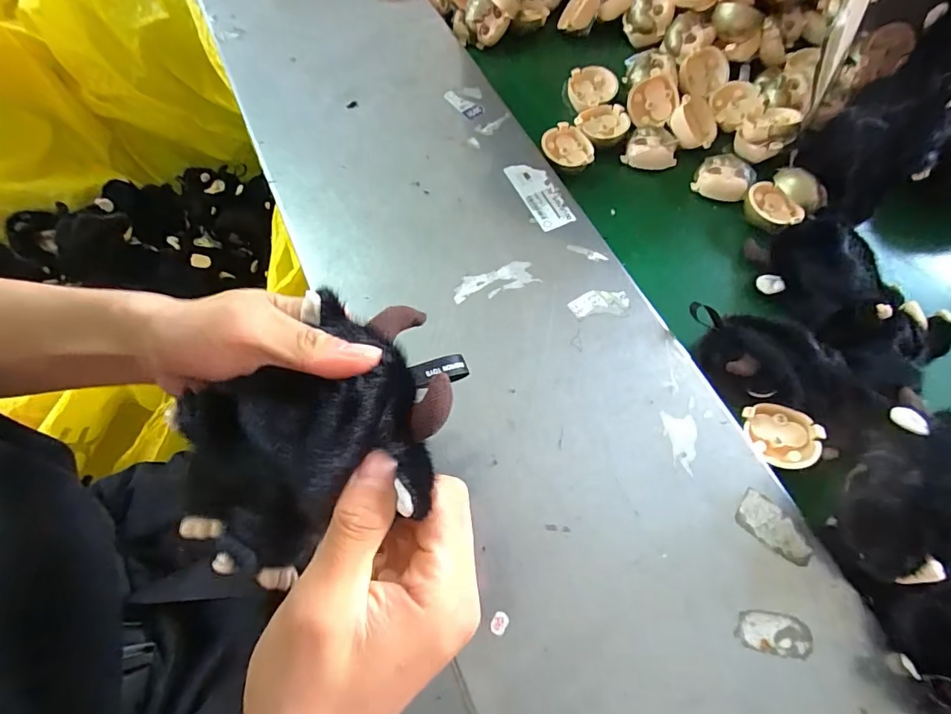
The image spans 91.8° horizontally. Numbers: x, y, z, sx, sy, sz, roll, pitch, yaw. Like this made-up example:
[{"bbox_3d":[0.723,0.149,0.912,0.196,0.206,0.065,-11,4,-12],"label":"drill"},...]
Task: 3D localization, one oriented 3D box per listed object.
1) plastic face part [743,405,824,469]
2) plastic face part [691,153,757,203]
[{"bbox_3d":[0.218,0.057,0.330,0.050,0.013,0.045,15,69,8],"label":"plastic face part"},{"bbox_3d":[0.233,-0.170,0.435,0.048,0.025,0.047,18,69,9],"label":"plastic face part"}]

